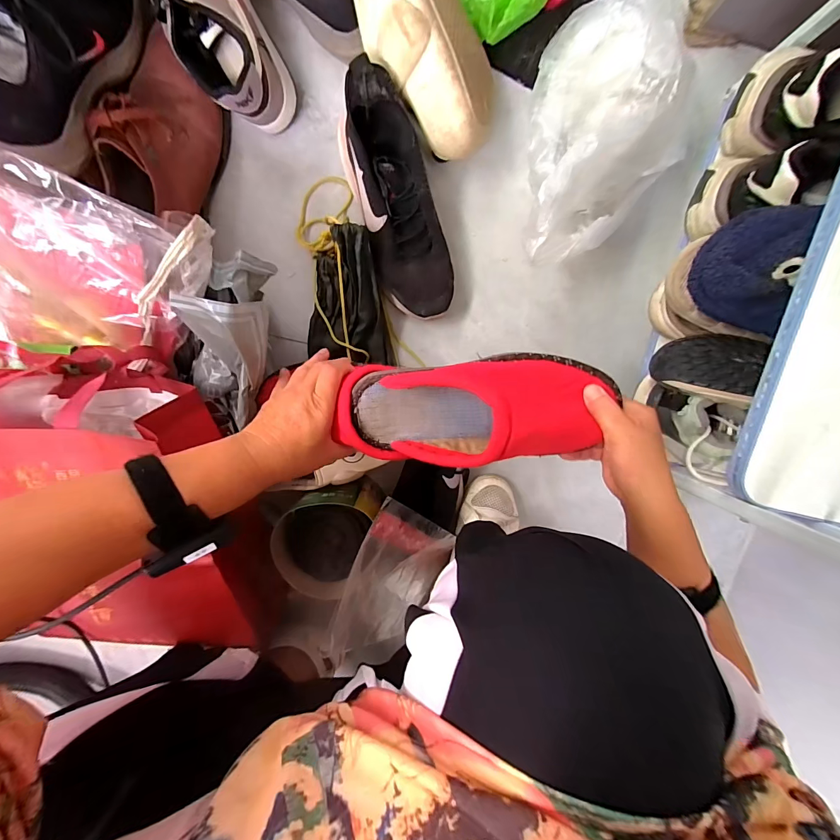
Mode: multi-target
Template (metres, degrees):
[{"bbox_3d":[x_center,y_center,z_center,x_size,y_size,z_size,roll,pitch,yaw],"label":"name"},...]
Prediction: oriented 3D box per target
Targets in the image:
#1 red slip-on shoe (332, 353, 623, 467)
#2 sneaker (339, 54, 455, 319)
[{"bbox_3d":[0.044,-0.011,0.327,0.241,0.087,0.088,-4,100,15],"label":"red slip-on shoe"},{"bbox_3d":[-0.026,-0.260,0.444,0.093,0.109,0.239,-17,99,2],"label":"sneaker"}]

